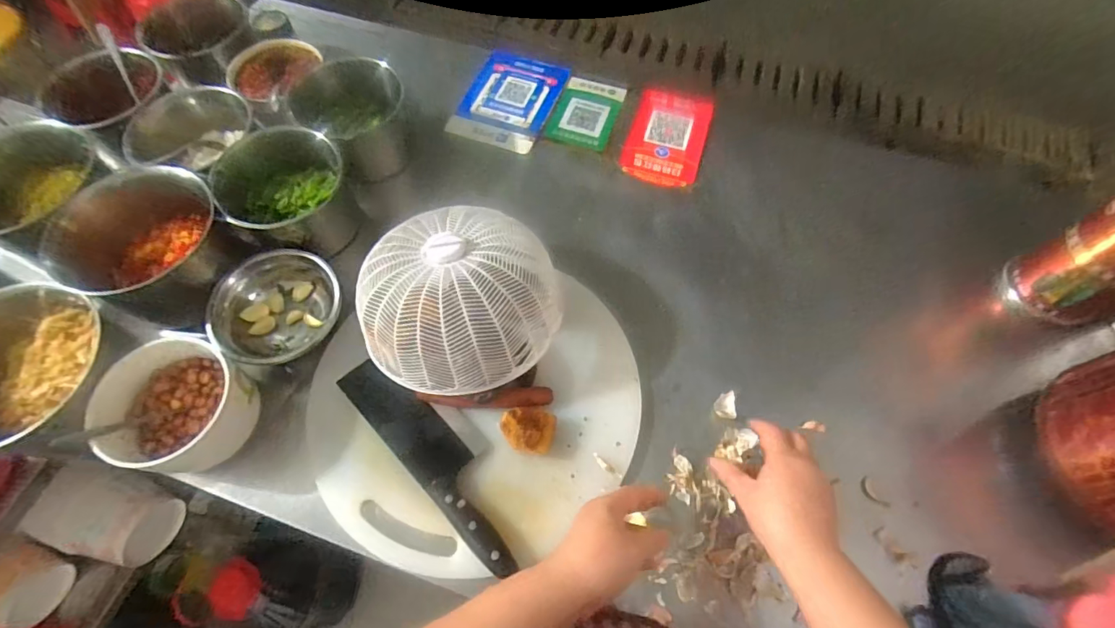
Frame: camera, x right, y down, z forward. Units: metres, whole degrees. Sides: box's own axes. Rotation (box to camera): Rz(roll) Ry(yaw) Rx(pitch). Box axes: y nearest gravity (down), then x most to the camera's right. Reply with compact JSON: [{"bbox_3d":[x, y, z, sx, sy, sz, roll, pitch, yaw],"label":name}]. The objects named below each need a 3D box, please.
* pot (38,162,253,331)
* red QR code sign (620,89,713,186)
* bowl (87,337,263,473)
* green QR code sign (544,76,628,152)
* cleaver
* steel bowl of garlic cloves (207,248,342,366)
[{"bbox_3d":[-0.496,-0.081,0.610,0.148,0.125,0.168,24,67,11],"label":"pot"},{"bbox_3d":[0.180,-0.289,0.801,0.121,0.009,0.201,16,66,8],"label":"red QR code sign"},{"bbox_3d":[-0.406,0.105,0.540,0.138,0.084,0.130,5,65,3],"label":"bowl"},{"bbox_3d":[0.049,-0.331,0.817,0.099,0.010,0.153,16,61,7],"label":"green QR code sign"},{"bbox_3d":[-0.138,0.156,0.550,0.287,0.023,0.063,41,71,18],"label":"cleaver"},{"bbox_3d":[-0.336,-0.003,0.605,0.136,0.071,0.140,0,64,0],"label":"steel bowl of garlic cloves"}]

